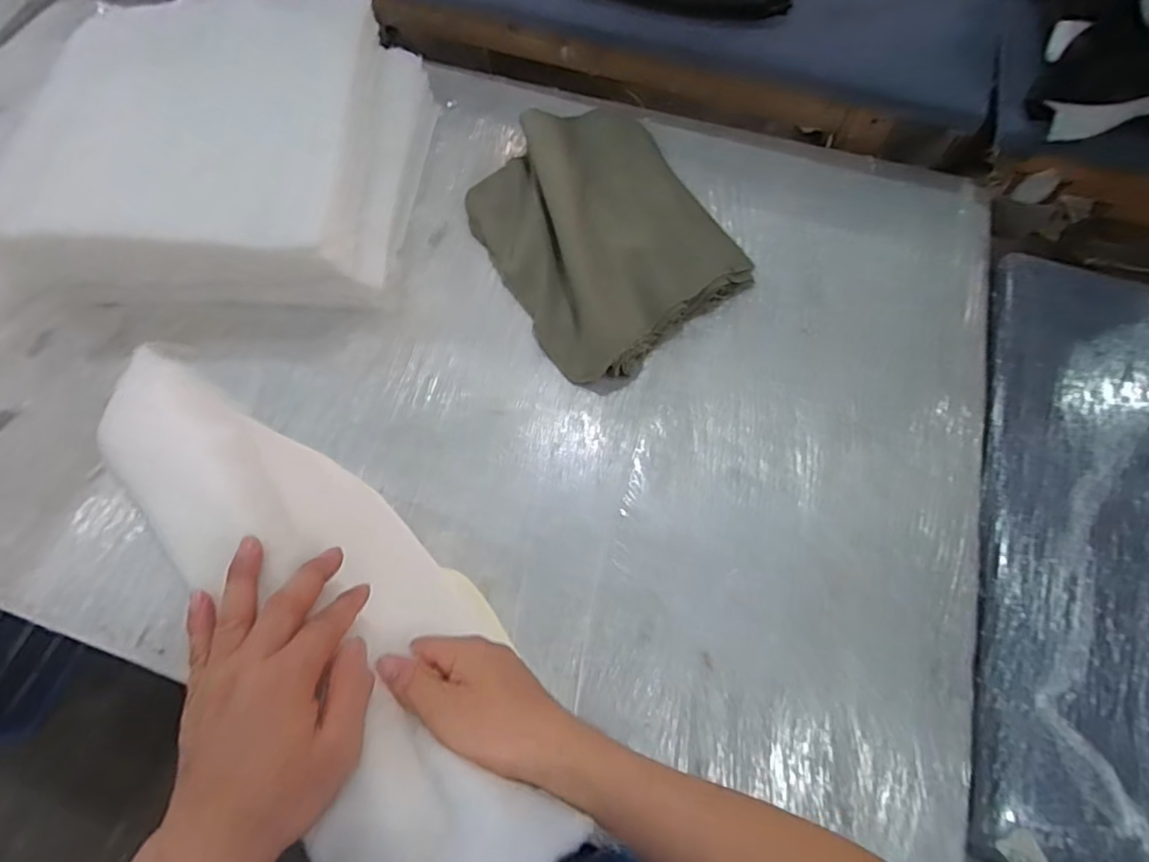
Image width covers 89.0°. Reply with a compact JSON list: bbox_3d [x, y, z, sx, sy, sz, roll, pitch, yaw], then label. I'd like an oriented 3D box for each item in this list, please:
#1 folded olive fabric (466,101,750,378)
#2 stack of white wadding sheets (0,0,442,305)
[{"bbox_3d":[0.048,-0.347,0.988,0.378,0.059,0.517,-25,68,-11],"label":"folded olive fabric"},{"bbox_3d":[-0.549,-0.458,0.954,0.539,0.213,0.563,4,65,2],"label":"stack of white wadding sheets"}]

